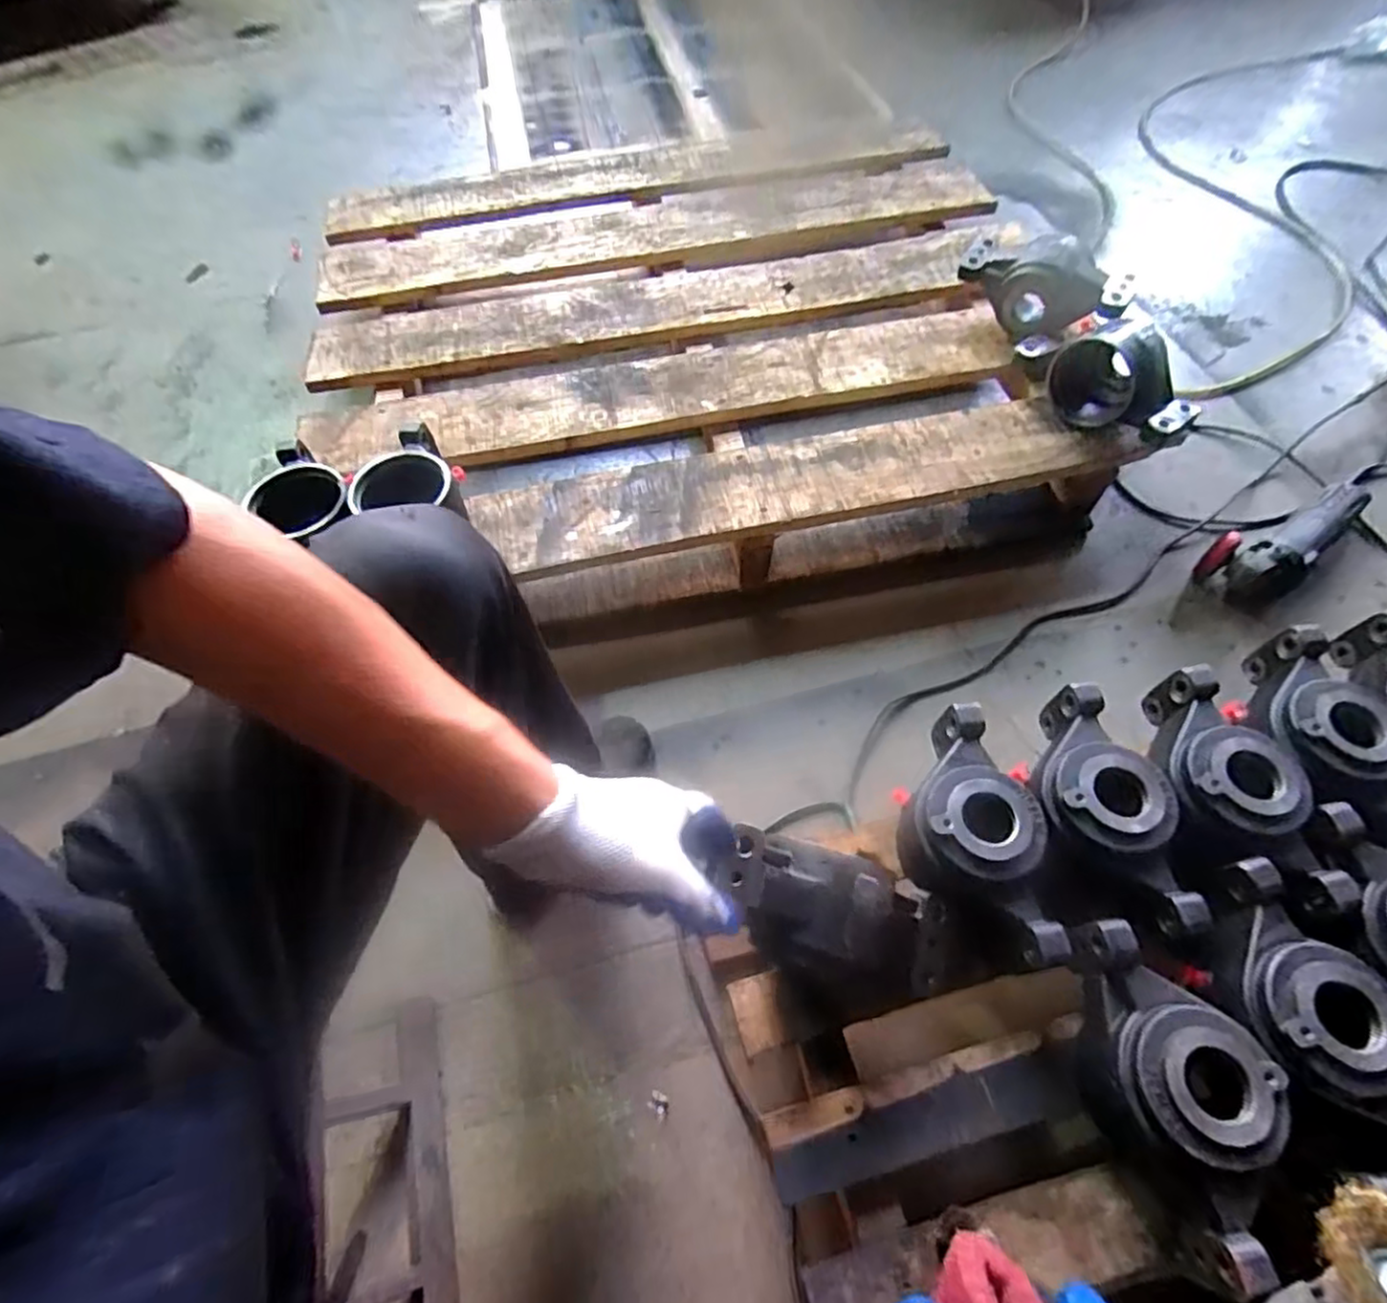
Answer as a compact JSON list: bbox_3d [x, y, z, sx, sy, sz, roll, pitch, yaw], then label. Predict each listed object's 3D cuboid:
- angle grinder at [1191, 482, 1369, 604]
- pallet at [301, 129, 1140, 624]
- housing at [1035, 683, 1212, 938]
[{"bbox_3d":[0.832,-0.160,0.934,0.298,0.072,0.097,-28,63,-13],"label":"angle grinder"},{"bbox_3d":[-0.020,-0.517,1.137,1.144,0.135,0.971,-10,60,-4],"label":"pallet"},{"bbox_3d":[0.366,0.136,0.626,0.109,0.076,0.221,3,60,4],"label":"housing"}]

